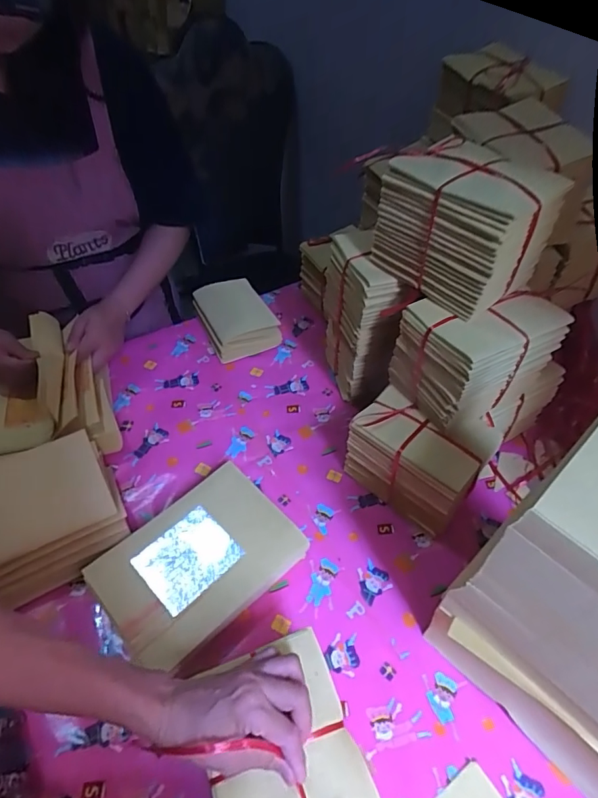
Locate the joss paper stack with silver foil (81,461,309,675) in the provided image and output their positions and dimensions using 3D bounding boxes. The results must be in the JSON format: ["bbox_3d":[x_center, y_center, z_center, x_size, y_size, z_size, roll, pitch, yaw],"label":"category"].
[{"bbox_3d":[-0.125,0.204,0.597,0.228,0.046,0.164,-37,58,-26],"label":"joss paper stack with silver foil"}]

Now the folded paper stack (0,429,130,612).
[{"bbox_3d":[-0.312,0.149,0.581,0.167,0.036,0.174,-23,94,-20],"label":"folded paper stack"}]

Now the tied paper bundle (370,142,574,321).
[{"bbox_3d":[0.188,-0.204,0.551,0.118,0.135,0.166,-36,58,-25],"label":"tied paper bundle"}]

